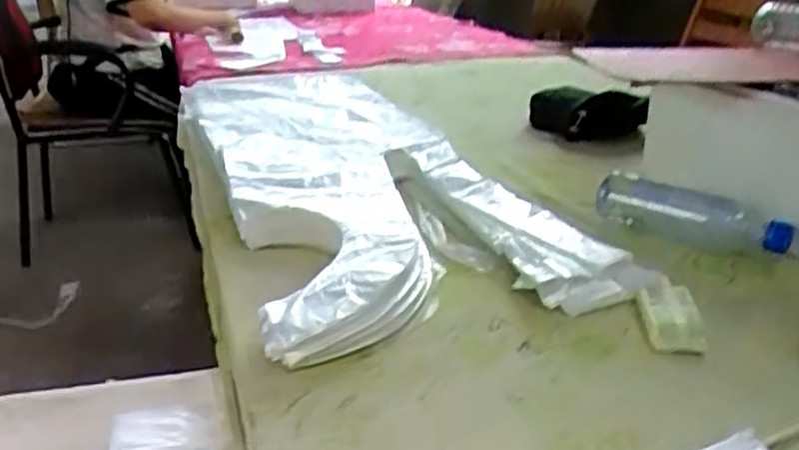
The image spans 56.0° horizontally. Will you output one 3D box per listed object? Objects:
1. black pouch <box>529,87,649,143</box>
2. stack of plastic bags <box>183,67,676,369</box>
[{"bbox_3d":[0.298,-0.175,1.213,0.205,0.077,0.041,10,25,24],"label":"black pouch"},{"bbox_3d":[-0.083,-0.086,1.043,0.353,0.072,0.911,-8,24,-18],"label":"stack of plastic bags"}]

